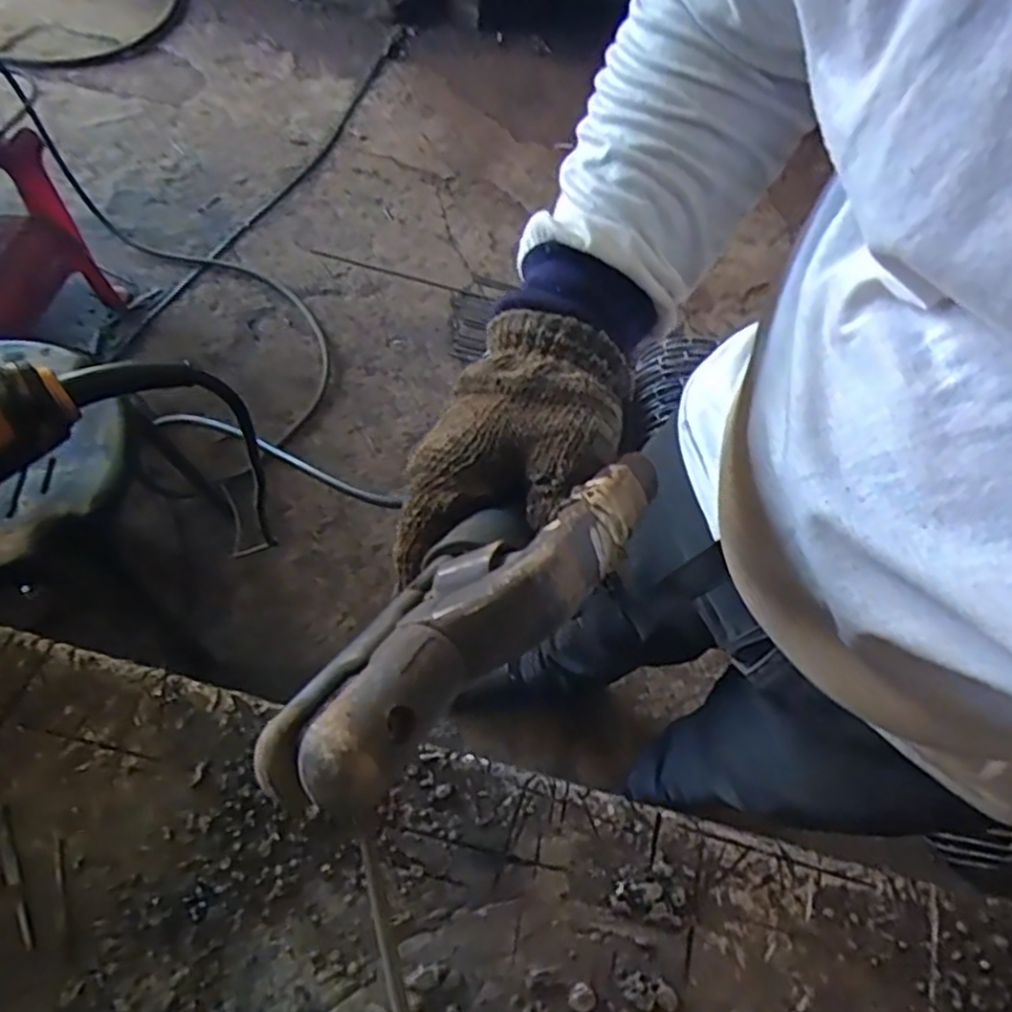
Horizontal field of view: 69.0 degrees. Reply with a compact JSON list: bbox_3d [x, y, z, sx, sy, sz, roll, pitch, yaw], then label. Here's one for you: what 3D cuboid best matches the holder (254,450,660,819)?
[{"bbox_3d":[-0.007,0.027,0.237,0.054,0.042,0.172,36,46,16],"label":"holder"}]

